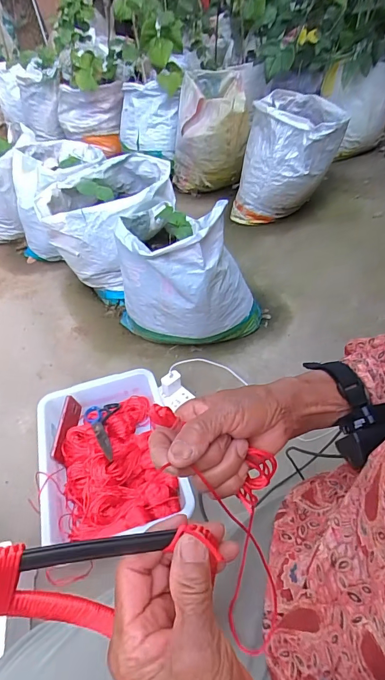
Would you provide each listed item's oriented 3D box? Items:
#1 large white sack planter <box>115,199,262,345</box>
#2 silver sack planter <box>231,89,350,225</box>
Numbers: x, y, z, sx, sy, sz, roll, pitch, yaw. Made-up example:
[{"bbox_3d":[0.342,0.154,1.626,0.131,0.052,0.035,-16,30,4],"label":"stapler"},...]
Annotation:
[{"bbox_3d":[-0.019,-0.195,1.125,0.382,0.399,0.339,30,55,27],"label":"large white sack planter"},{"bbox_3d":[0.383,-0.764,1.588,0.394,0.403,0.362,3,47,7],"label":"silver sack planter"}]

